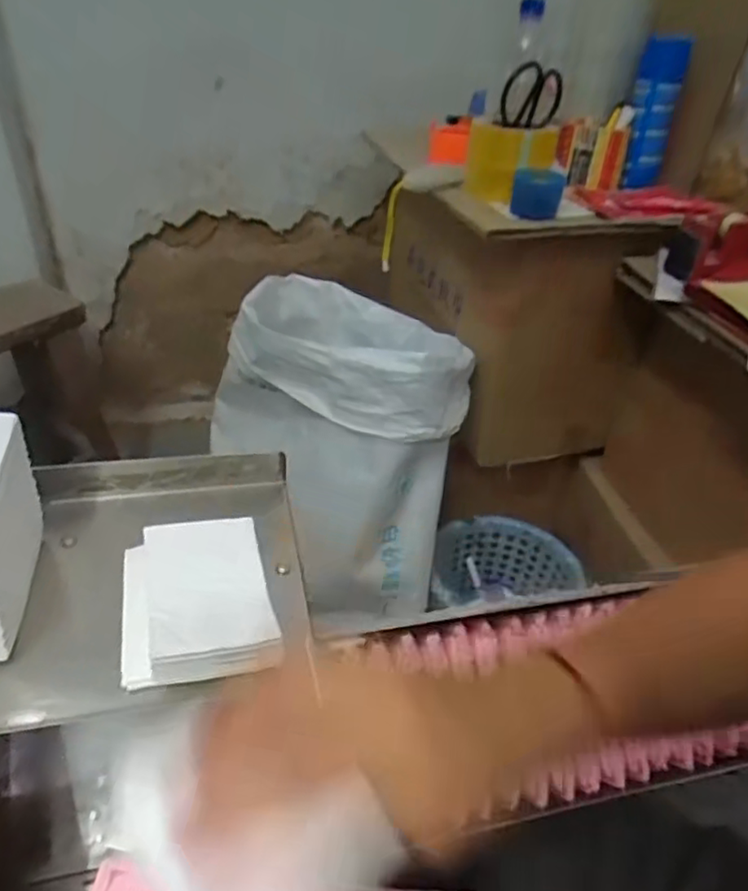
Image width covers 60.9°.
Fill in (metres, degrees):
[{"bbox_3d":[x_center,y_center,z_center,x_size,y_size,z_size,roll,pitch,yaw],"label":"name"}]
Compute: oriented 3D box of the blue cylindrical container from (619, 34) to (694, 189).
[{"bbox_3d":[0.393,-0.468,0.902,0.063,0.184,0.046,12,37,10],"label":"blue cylindrical container"}]

